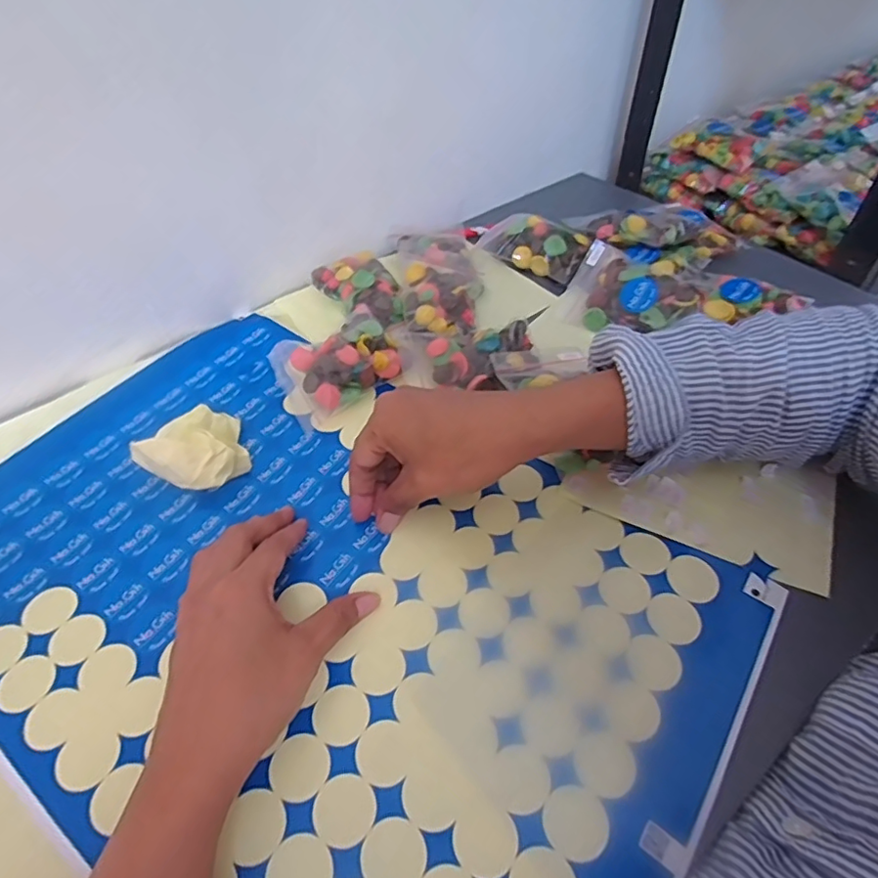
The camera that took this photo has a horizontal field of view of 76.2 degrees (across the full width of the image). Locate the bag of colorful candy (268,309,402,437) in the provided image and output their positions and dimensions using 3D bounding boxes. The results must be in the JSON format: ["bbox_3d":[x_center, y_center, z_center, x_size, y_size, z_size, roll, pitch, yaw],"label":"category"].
[{"bbox_3d":[-0.081,-0.061,0.444,0.091,0.034,0.076,-27,55,-20],"label":"bag of colorful candy"}]

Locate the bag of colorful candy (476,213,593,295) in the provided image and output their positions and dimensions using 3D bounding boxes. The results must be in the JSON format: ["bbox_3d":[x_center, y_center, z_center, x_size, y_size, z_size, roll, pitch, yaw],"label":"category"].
[{"bbox_3d":[0.096,-0.193,0.551,0.067,0.032,0.112,-37,59,-26],"label":"bag of colorful candy"}]

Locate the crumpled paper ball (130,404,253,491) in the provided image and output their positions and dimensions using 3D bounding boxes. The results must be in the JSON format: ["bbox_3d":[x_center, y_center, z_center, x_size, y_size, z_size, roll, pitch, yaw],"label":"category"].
[{"bbox_3d":[-0.168,0.008,0.384,0.066,0.044,0.063,-1,50,1],"label":"crumpled paper ball"}]

